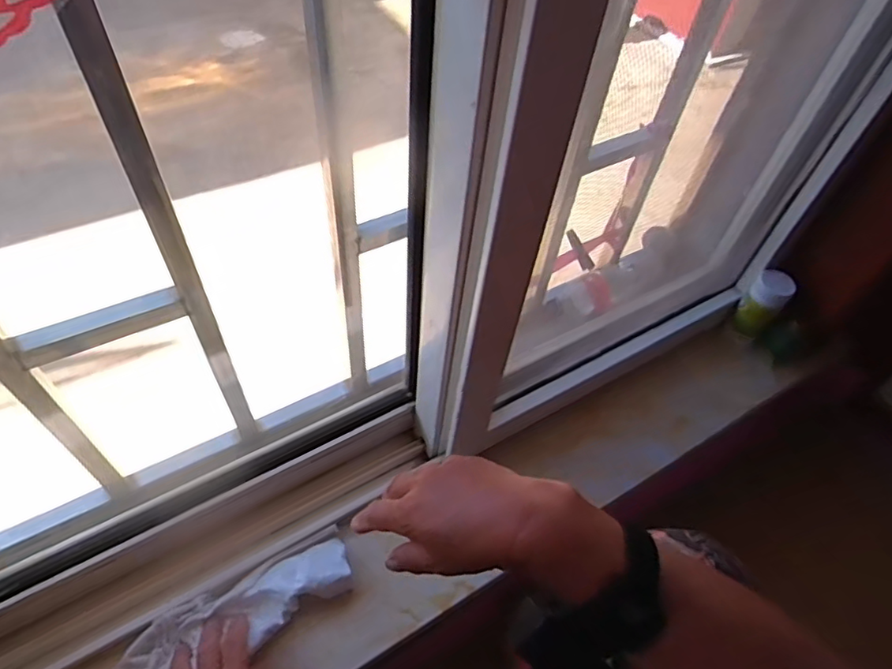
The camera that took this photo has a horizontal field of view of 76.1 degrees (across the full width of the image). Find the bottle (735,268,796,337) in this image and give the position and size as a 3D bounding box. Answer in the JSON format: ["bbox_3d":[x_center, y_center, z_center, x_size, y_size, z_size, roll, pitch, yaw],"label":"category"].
[{"bbox_3d":[0.469,-0.039,0.856,0.053,0.118,0.042,36,57,21],"label":"bottle"}]

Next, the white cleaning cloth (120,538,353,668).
[{"bbox_3d":[-0.206,0.282,0.583,0.220,0.028,0.070,-21,57,-16],"label":"white cleaning cloth"}]

